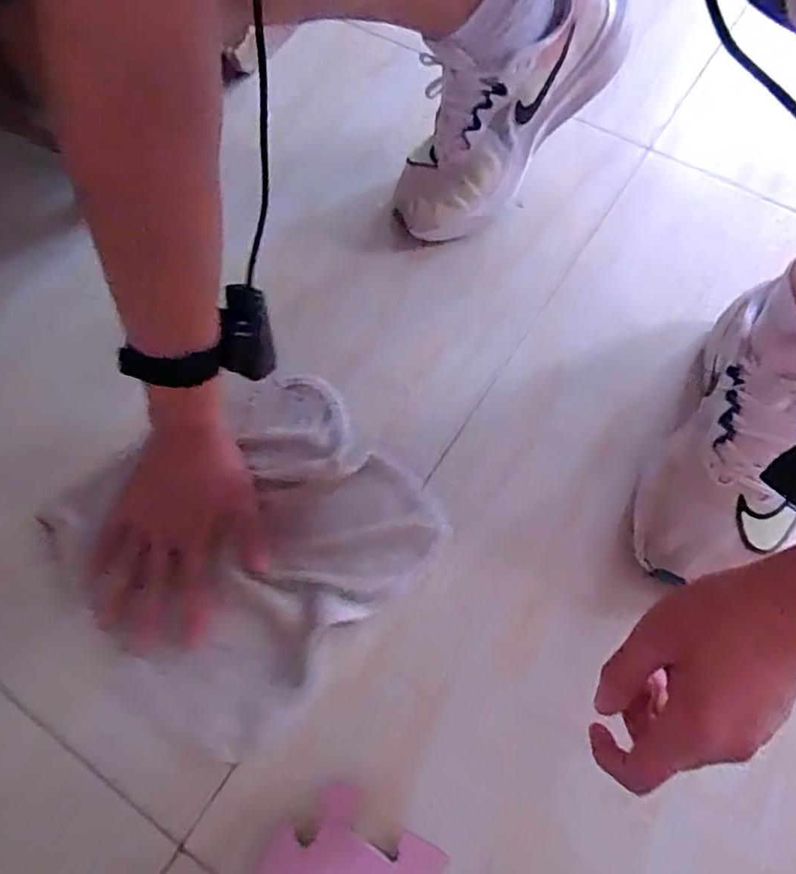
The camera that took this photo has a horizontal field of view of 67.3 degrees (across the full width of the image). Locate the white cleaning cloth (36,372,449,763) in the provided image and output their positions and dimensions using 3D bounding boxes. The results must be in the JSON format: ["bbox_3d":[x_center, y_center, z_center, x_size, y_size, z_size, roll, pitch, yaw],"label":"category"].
[{"bbox_3d":[-0.126,0.079,0.499,0.267,0.021,0.251,-38,72,-17],"label":"white cleaning cloth"}]

